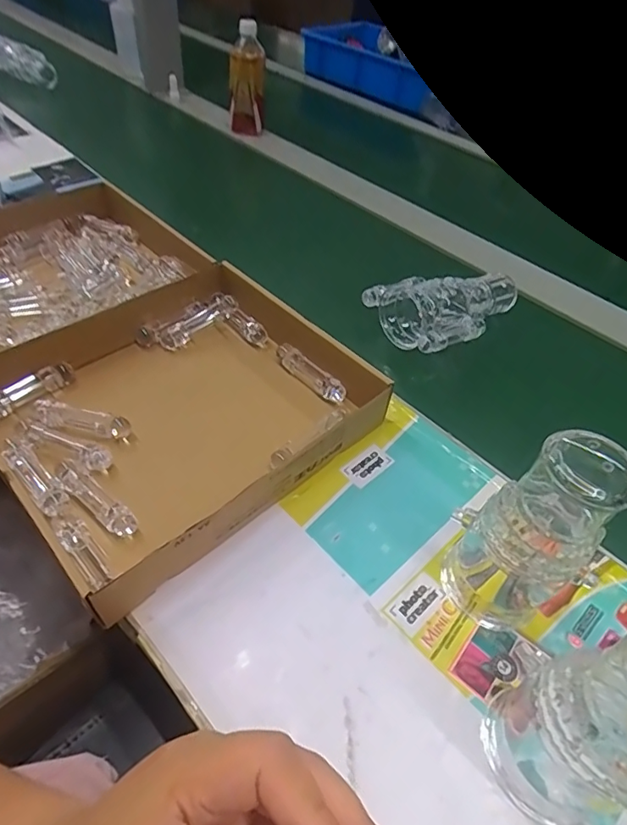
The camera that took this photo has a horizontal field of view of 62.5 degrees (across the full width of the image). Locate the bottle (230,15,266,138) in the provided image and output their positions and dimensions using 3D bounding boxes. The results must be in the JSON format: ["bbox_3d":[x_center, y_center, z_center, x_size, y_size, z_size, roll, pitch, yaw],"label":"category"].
[{"bbox_3d":[-0.130,-0.649,1.010,0.066,0.183,0.056,-2,48,-8],"label":"bottle"}]

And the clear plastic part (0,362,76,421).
[{"bbox_3d":[-0.282,-0.021,0.508,0.094,0.019,0.026,-34,59,-31],"label":"clear plastic part"}]

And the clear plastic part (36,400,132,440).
[{"bbox_3d":[-0.218,0.006,0.490,0.090,0.018,0.022,11,48,4],"label":"clear plastic part"}]

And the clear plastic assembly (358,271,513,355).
[{"bbox_3d":[0.174,-0.136,0.646,0.177,0.061,0.125,-20,53,-23],"label":"clear plastic assembly"}]

